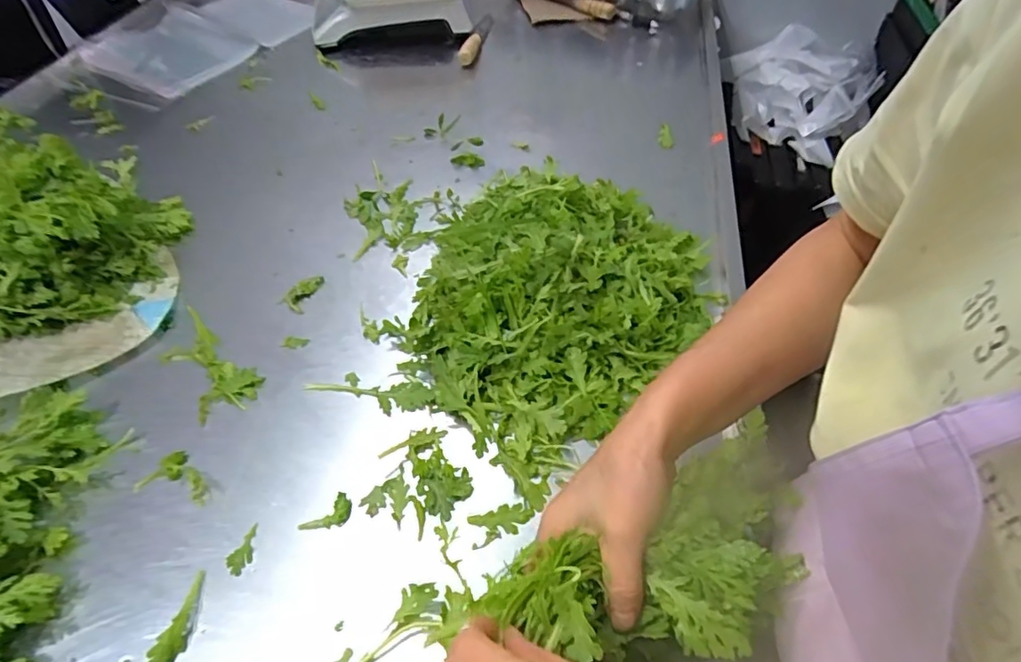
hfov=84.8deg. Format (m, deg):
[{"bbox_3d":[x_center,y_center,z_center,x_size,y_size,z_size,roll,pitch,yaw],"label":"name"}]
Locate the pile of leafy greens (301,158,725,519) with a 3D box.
[{"bbox_3d":[0.026,-0.045,0.549,0.288,0.091,0.337,26,55,20],"label":"pile of leafy greens"}]

